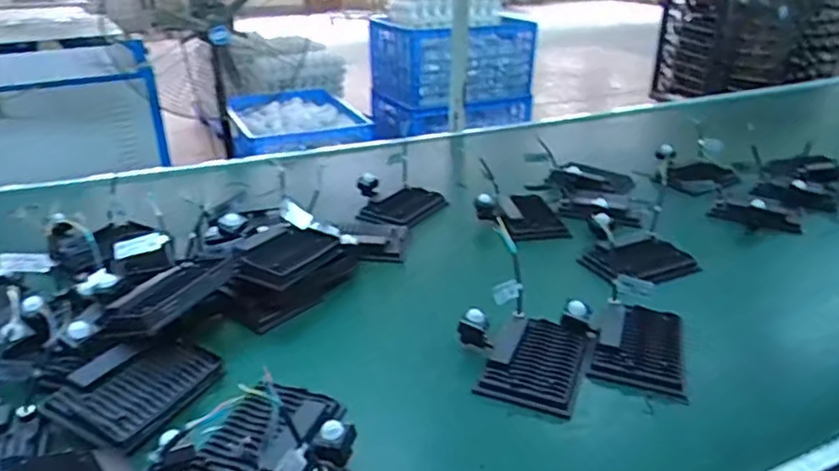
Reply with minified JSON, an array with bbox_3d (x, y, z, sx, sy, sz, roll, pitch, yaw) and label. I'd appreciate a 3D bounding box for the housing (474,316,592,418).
[{"bbox_3d":[0.162,0.180,0.852,0.124,0.033,0.170,12,28,23],"label":"housing"}]

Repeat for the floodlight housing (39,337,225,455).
[{"bbox_3d":[-0.360,0.198,0.781,0.128,0.038,0.178,26,30,10],"label":"floodlight housing"}]

